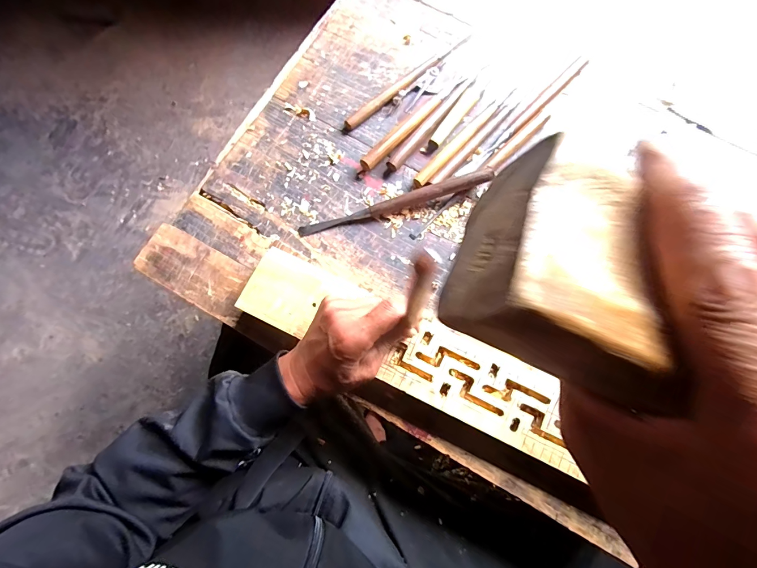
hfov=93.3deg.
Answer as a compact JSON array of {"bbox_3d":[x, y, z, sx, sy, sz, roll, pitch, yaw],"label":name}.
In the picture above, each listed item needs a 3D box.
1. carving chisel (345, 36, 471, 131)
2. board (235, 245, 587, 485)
[{"bbox_3d":[0.040,-0.284,0.505,0.223,0.012,0.019,-41,80,-10],"label":"carving chisel"},{"bbox_3d":[0.034,0.076,0.408,0.392,0.036,0.089,27,76,6],"label":"board"}]

